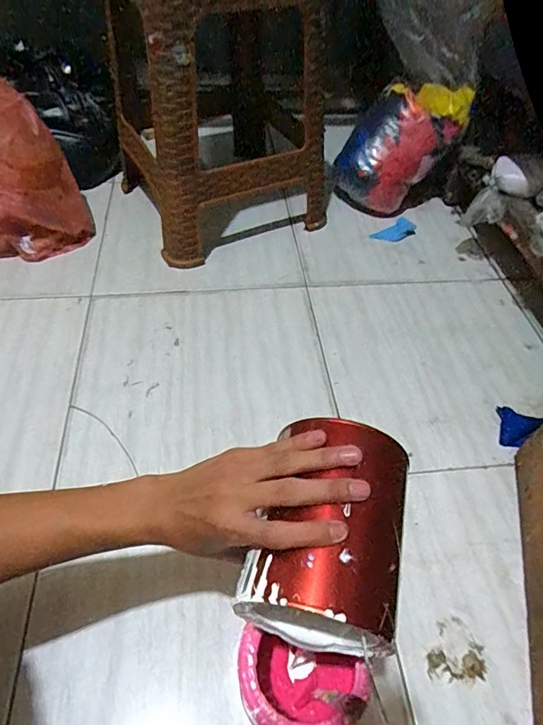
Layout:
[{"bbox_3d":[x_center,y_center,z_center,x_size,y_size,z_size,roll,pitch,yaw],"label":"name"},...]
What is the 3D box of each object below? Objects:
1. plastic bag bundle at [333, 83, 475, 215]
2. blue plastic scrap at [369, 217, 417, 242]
[{"bbox_3d":[0.270,-0.456,1.012,0.241,0.231,0.156,15,51,9],"label":"plastic bag bundle"},{"bbox_3d":[0.266,-0.284,1.014,0.095,0.023,0.047,-28,57,-24],"label":"blue plastic scrap"}]

